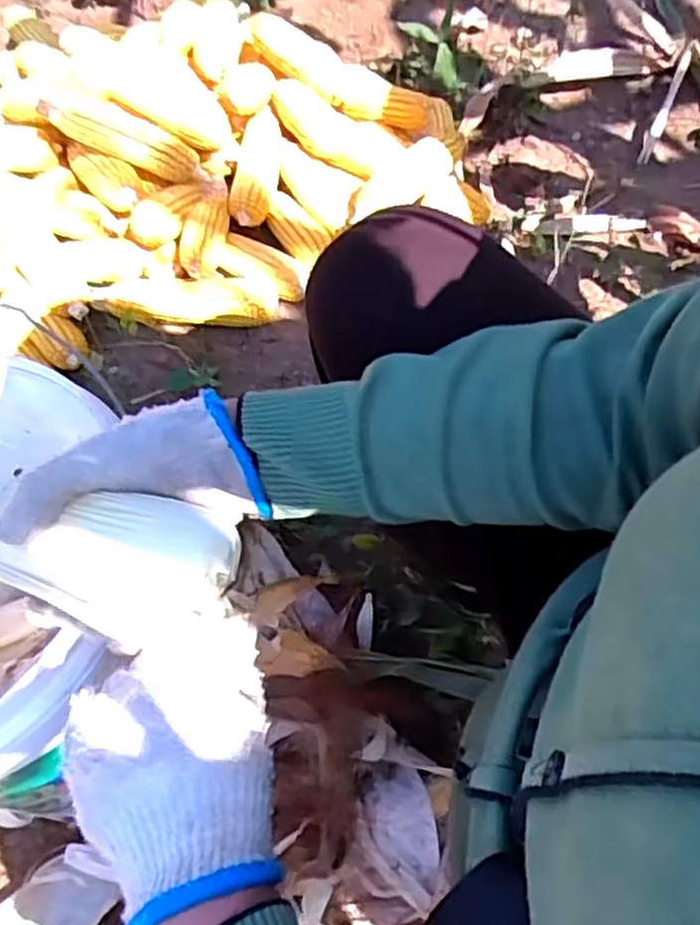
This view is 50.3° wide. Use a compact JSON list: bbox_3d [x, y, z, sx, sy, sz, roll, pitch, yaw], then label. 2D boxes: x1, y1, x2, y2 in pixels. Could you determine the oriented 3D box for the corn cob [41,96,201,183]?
[{"bbox_3d":[-0.269,-0.391,0.892,0.190,0.043,0.040,18,59,-17],"label":"corn cob"}]

